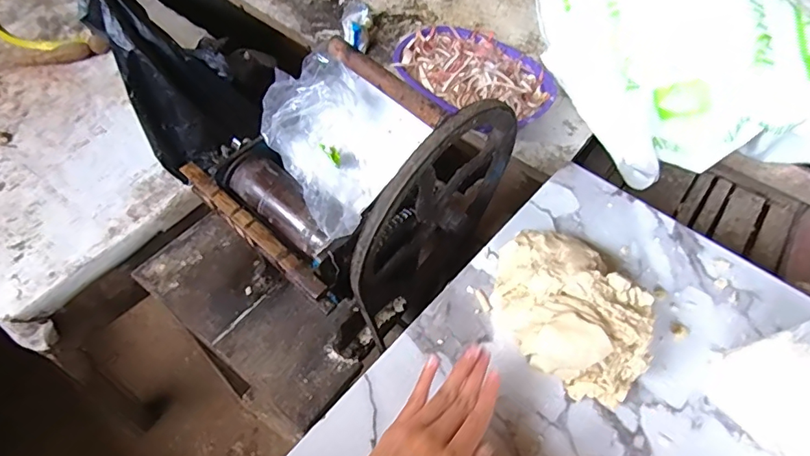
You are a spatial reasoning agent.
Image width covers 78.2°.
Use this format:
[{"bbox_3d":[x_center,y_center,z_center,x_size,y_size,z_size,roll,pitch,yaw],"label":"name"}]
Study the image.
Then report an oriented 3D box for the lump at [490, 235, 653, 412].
[{"bbox_3d":[0.150,0.071,0.455,0.116,0.063,0.160,-29,63,-22],"label":"lump"}]

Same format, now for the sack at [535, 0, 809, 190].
[{"bbox_3d":[0.602,-0.281,0.885,0.634,0.197,0.463,-4,56,-7],"label":"sack"}]

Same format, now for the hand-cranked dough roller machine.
[{"bbox_3d":[-0.050,-0.057,0.580,0.310,0.271,0.229,-32,64,-23],"label":"hand-cranked dough roller machine"}]

